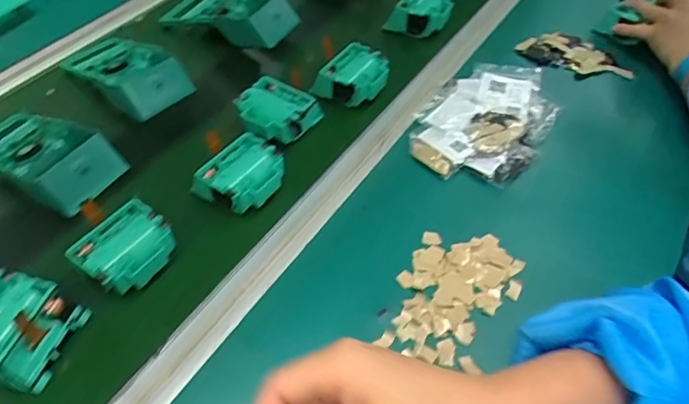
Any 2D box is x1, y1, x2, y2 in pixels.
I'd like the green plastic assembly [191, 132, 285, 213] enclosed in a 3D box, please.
[{"bbox_3d":[-0.100,-0.026,0.521,0.069,0.034,0.083,34,61,28],"label":"green plastic assembly"}]

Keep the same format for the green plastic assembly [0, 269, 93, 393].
[{"bbox_3d":[-0.269,0.104,0.424,0.078,0.051,0.077,14,53,15],"label":"green plastic assembly"}]

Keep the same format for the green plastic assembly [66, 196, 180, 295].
[{"bbox_3d":[-0.195,0.041,0.464,0.064,0.027,0.075,27,58,24],"label":"green plastic assembly"}]

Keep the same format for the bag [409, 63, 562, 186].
[{"bbox_3d":[0.164,-0.095,0.599,0.128,0.030,0.198,25,57,23],"label":"bag"}]

